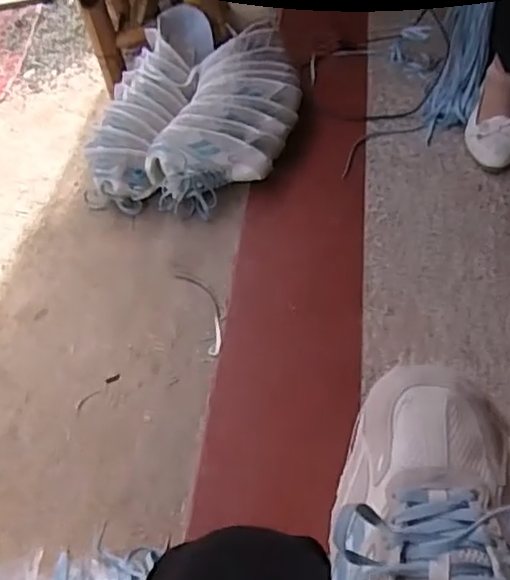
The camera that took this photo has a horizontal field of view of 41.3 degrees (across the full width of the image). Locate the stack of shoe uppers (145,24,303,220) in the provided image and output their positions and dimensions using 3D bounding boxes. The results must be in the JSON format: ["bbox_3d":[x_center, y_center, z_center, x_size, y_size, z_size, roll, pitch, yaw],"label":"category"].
[{"bbox_3d":[-0.034,-0.354,1.354,0.227,0.130,0.439,13,53,16],"label":"stack of shoe uppers"}]

